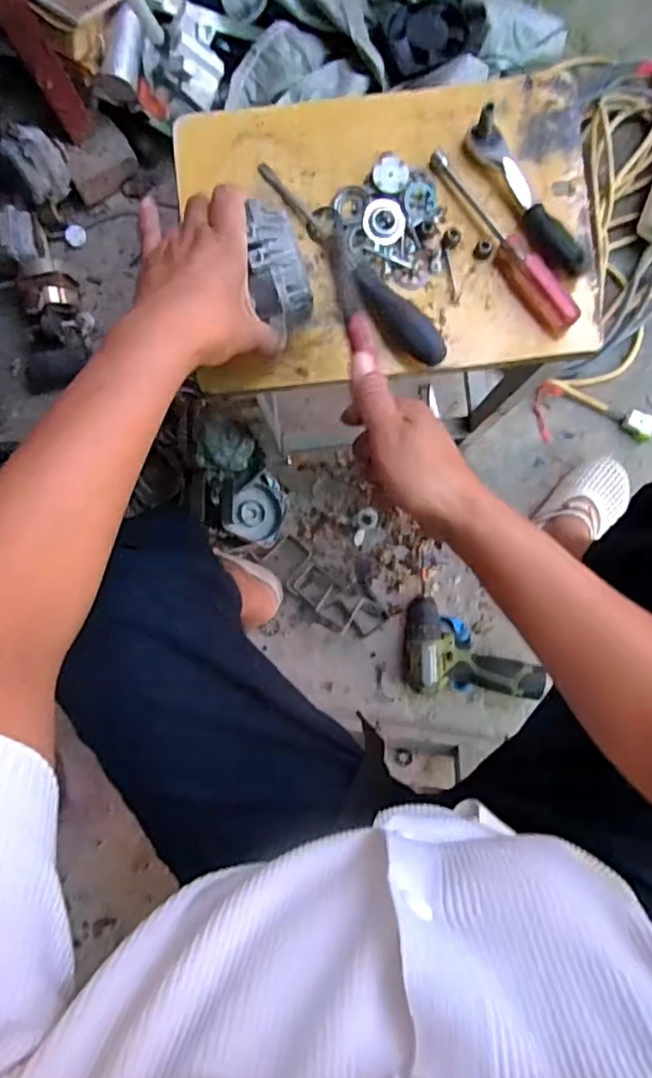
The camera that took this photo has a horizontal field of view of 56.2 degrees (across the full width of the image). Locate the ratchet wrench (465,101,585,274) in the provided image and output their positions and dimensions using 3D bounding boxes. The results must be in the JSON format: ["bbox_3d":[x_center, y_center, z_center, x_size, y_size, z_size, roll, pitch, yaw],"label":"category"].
[{"bbox_3d":[0.162,-0.274,0.481,0.027,0.035,0.141,-32,86,-2],"label":"ratchet wrench"}]

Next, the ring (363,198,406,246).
[{"bbox_3d":[0.047,-0.259,0.498,0.034,0.006,0.035,0,86,1],"label":"ring"}]

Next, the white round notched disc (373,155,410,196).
[{"bbox_3d":[0.053,-0.296,0.497,0.029,0.004,0.031,0,86,1],"label":"white round notched disc"}]

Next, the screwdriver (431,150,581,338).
[{"bbox_3d":[0.140,-0.240,0.491,0.024,0.020,0.177,-35,86,-2],"label":"screwdriver"}]

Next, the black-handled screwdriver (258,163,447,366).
[{"bbox_3d":[0.021,-0.222,0.492,0.041,0.026,0.212,-42,86,-2],"label":"black-handled screwdriver"}]

